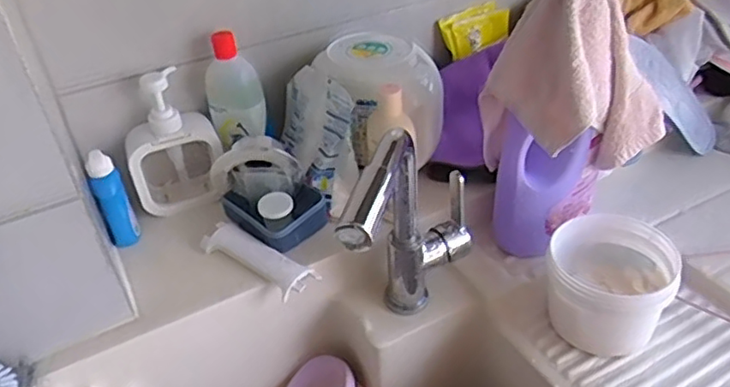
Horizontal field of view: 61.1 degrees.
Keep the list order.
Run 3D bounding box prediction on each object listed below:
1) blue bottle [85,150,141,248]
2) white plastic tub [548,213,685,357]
[{"bbox_3d":[-0.291,0.006,0.715,0.034,0.115,0.030,-22,22,-21],"label":"blue bottle"},{"bbox_3d":[0.256,0.098,0.653,0.120,0.096,0.127,9,41,14],"label":"white plastic tub"}]

